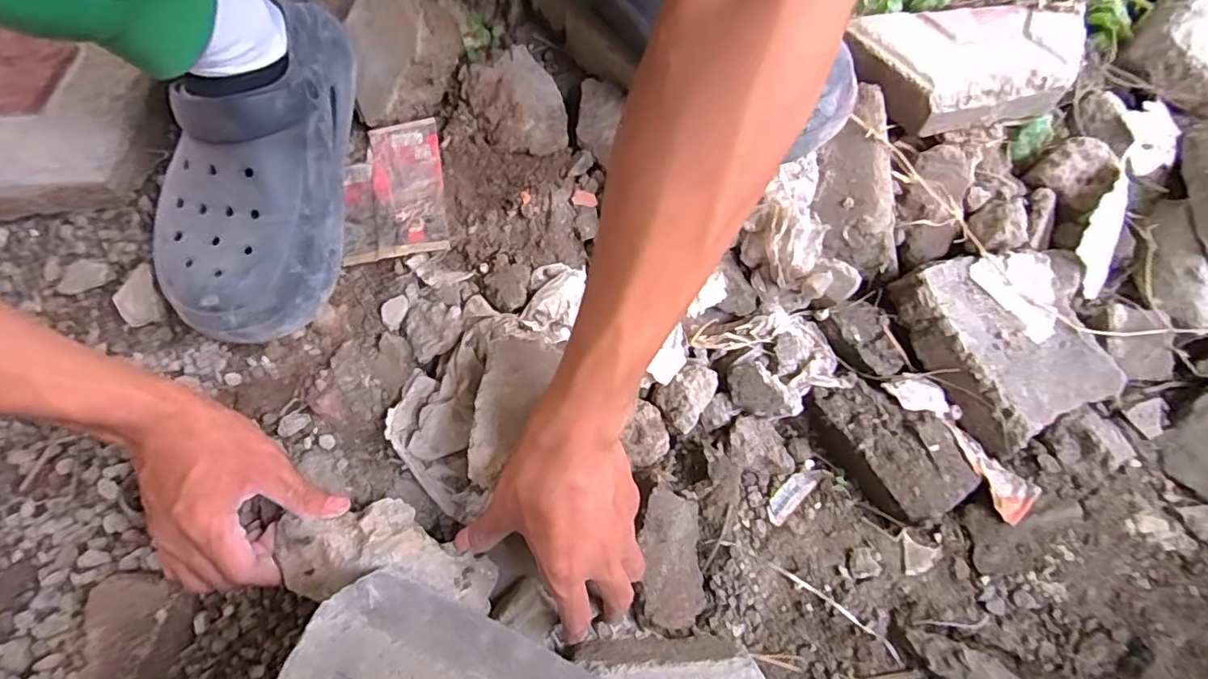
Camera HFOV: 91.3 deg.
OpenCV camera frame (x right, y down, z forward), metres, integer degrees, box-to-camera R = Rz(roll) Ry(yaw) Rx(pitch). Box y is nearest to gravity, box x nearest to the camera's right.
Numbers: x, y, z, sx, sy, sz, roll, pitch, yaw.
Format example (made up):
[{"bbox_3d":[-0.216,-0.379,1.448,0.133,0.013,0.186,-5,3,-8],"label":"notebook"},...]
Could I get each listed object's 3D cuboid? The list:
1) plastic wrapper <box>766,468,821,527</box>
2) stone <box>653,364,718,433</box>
[{"bbox_3d":[0.143,0.116,0.448,0.054,0.009,0.017,-42,80,-10],"label":"plastic wrapper"},{"bbox_3d":[0.061,0.041,0.453,0.038,0.025,0.052,33,78,7],"label":"stone"}]

